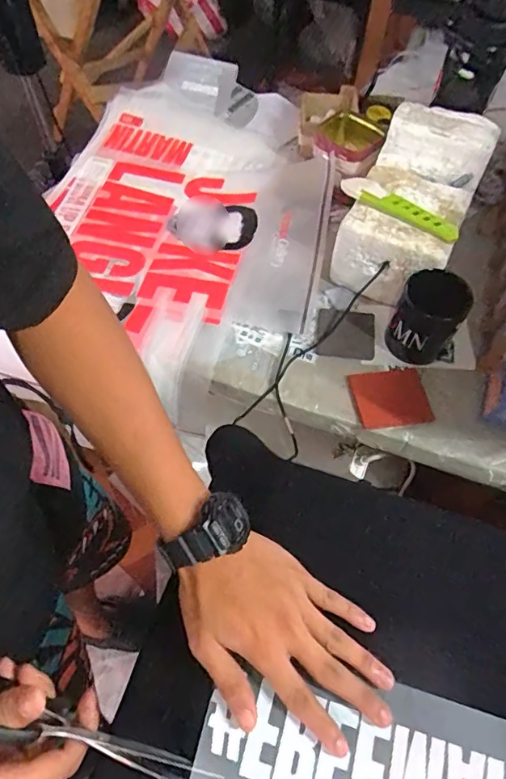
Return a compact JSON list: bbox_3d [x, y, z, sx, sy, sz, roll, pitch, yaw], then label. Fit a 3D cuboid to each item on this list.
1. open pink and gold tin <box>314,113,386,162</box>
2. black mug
[{"bbox_3d":[0.142,-0.381,0.776,0.099,0.042,0.095,1,61,-2],"label":"open pink and gold tin"},{"bbox_3d":[0.215,-0.092,0.621,0.073,0.112,0.073,22,62,10],"label":"black mug"}]

